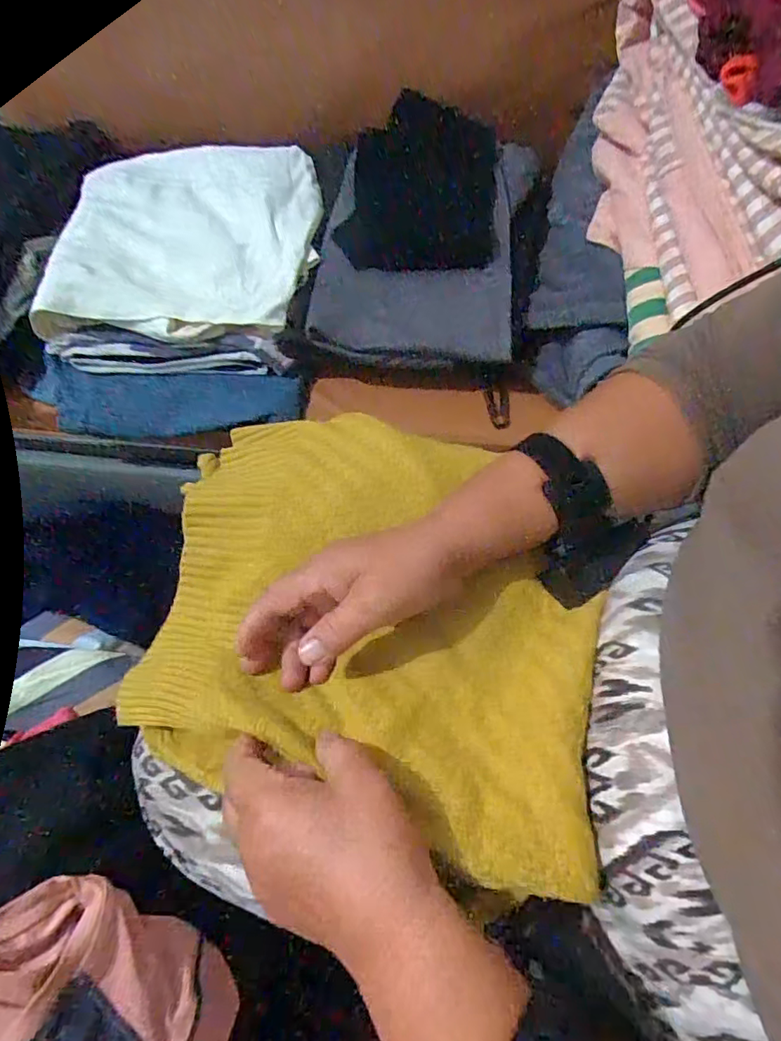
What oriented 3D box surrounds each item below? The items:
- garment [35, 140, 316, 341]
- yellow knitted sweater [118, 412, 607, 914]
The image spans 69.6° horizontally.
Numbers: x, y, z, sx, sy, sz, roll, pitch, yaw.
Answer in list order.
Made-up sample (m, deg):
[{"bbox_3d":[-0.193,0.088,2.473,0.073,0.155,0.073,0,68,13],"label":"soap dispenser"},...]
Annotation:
[{"bbox_3d":[-0.215,-0.316,0.599,0.291,0.050,0.291,2,64,7],"label":"garment"},{"bbox_3d":[-0.019,0.051,0.370,0.307,0.060,0.256,17,61,12],"label":"yellow knitted sweater"}]

